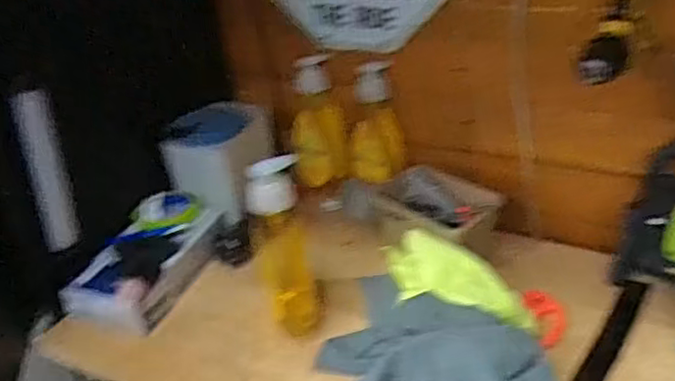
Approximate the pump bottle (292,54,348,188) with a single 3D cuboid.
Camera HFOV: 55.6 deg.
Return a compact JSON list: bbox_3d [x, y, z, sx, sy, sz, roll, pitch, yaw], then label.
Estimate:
[{"bbox_3d":[-0.031,-0.107,1.042,0.084,0.205,0.056,-9,31,-3],"label":"pump bottle"}]

